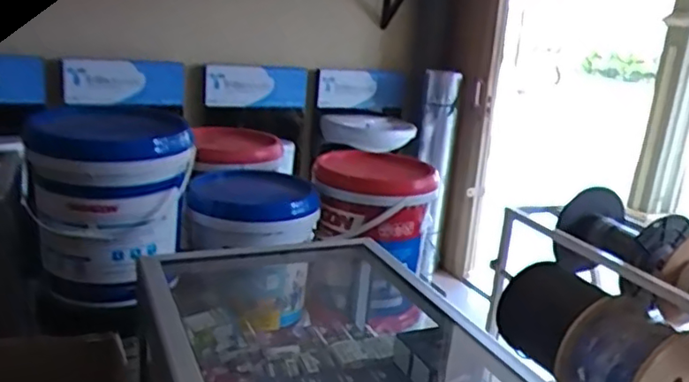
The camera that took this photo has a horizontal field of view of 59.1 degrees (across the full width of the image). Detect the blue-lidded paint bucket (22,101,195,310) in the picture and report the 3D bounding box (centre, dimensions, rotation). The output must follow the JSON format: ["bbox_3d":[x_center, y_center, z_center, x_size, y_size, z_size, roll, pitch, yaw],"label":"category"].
[{"bbox_3d":[-0.473,0.022,1.216,0.283,0.335,0.300,-5,18,-31],"label":"blue-lidded paint bucket"}]

